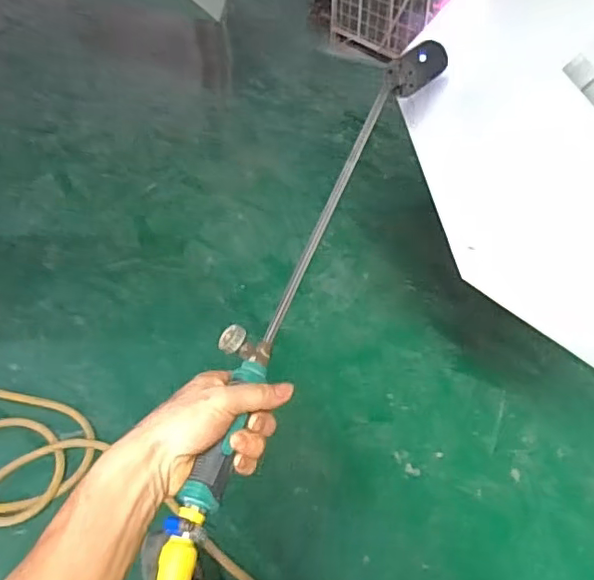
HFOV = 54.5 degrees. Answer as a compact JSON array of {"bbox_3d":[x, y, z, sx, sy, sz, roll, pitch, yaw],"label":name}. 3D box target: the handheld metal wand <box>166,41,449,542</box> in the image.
[{"bbox_3d":[0.043,-0.085,0.589,0.059,0.043,0.679,16,54,16],"label":"handheld metal wand"}]

